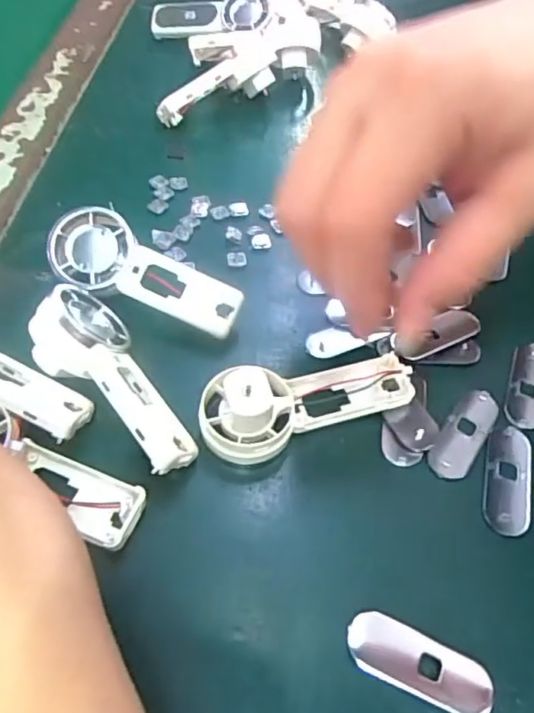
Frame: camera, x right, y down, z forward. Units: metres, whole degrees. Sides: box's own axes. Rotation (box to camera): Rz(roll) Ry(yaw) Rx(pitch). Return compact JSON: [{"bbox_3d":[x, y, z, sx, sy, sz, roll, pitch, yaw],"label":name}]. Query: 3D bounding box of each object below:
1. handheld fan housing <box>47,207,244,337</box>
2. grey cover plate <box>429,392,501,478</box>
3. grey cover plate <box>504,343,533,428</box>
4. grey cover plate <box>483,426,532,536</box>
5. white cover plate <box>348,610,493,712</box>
[{"bbox_3d":[-0.058,-0.039,0.275,0.094,0.017,0.037,26,82,-1],"label":"handheld fan housing"},{"bbox_3d":[0.090,0.033,0.254,0.017,0.004,0.050,33,59,17],"label":"grey cover plate"},{"bbox_3d":[0.127,0.013,0.272,0.020,0.004,0.050,21,56,11],"label":"grey cover plate"},{"bbox_3d":[0.105,0.052,0.243,0.019,0.004,0.050,15,55,7],"label":"grey cover plate"},{"bbox_3d":[0.053,0.108,0.198,0.050,0.005,0.020,22,56,11],"label":"white cover plate"}]

